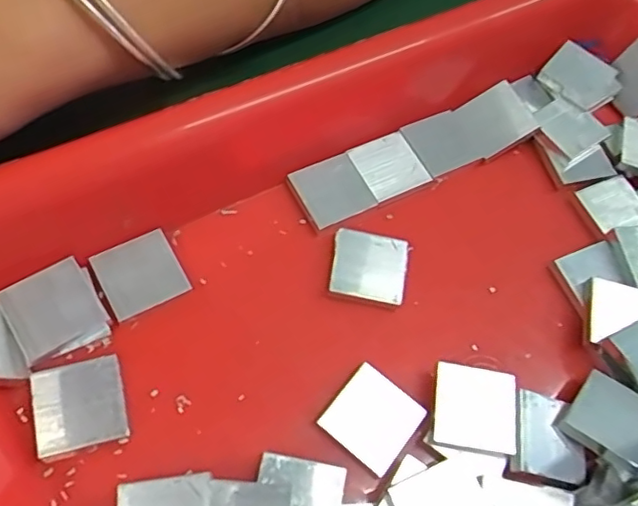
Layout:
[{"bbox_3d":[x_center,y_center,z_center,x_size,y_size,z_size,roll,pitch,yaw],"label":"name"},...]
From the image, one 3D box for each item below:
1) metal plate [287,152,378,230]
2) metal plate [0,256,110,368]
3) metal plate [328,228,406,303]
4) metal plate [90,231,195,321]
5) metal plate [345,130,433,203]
[{"bbox_3d":[0.004,-0.019,0.174,0.019,0.004,0.019,-23,72,-18],"label":"metal plate"},{"bbox_3d":[-0.065,0.014,0.146,0.021,0.004,0.020,-31,75,-25],"label":"metal plate"},{"bbox_3d":[0.014,0.003,0.165,0.020,0.004,0.019,11,62,-1],"label":"metal plate"},{"bbox_3d":[-0.047,0.005,0.157,0.020,0.004,0.019,-26,76,-19],"label":"metal plate"},{"bbox_3d":[0.021,-0.027,0.180,0.020,0.004,0.019,-24,72,-19],"label":"metal plate"}]

